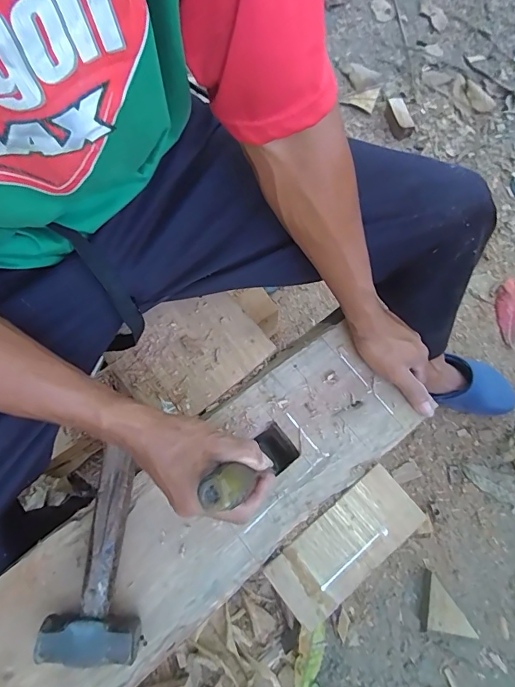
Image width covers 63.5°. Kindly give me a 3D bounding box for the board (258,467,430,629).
[{"bbox_3d":[0.094,0.215,0.445,0.168,0.007,0.074,-38,76,-12],"label":"board"}]

